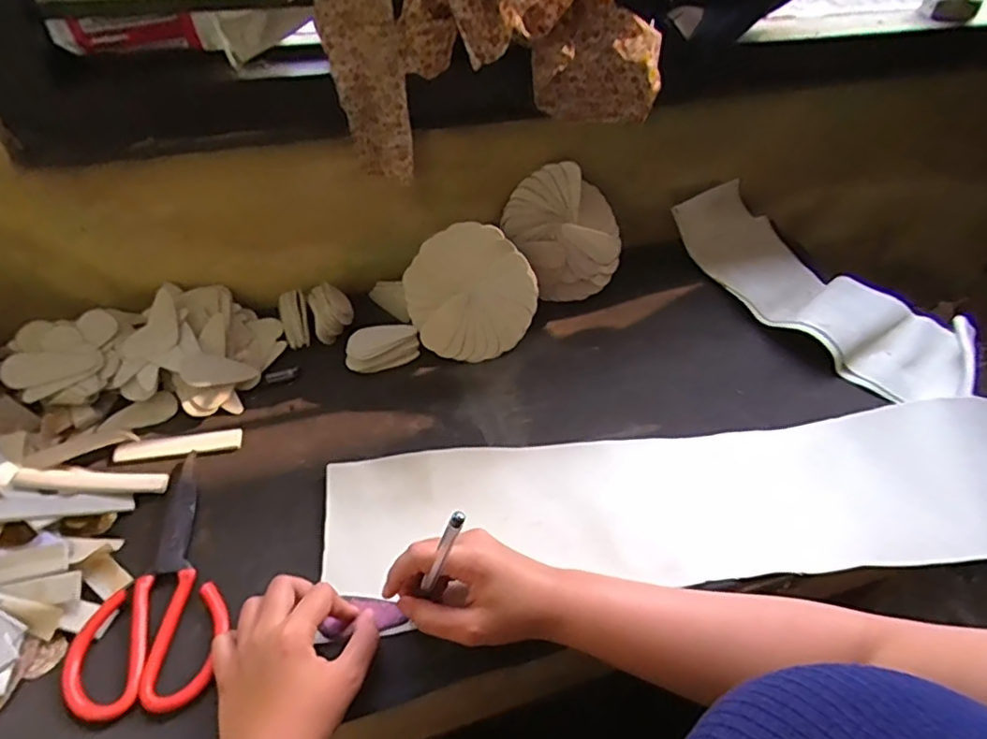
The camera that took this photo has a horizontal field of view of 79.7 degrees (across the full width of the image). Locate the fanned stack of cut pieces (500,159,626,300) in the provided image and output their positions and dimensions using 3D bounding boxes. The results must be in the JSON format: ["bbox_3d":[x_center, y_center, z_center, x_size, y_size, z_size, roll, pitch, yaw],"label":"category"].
[{"bbox_3d":[0.081,-0.155,0.684,0.134,0.125,0.085,-8,45,-9],"label":"fanned stack of cut pieces"}]

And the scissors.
[{"bbox_3d":[-0.237,0.156,0.448,0.094,0.011,0.192,4,45,3],"label":"scissors"}]

